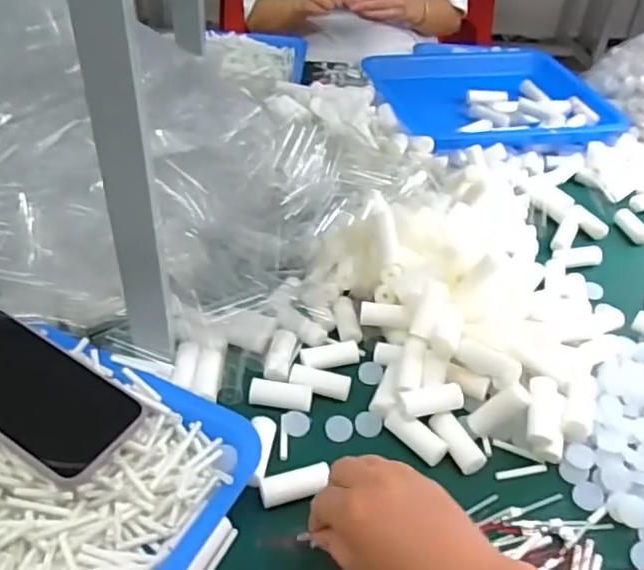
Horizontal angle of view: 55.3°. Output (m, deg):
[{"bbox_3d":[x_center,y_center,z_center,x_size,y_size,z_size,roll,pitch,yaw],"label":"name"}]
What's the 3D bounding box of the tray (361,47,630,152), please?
[{"bbox_3d":[0.249,-0.272,0.896,0.331,0.062,0.256,-14,43,-21],"label":"tray"}]

